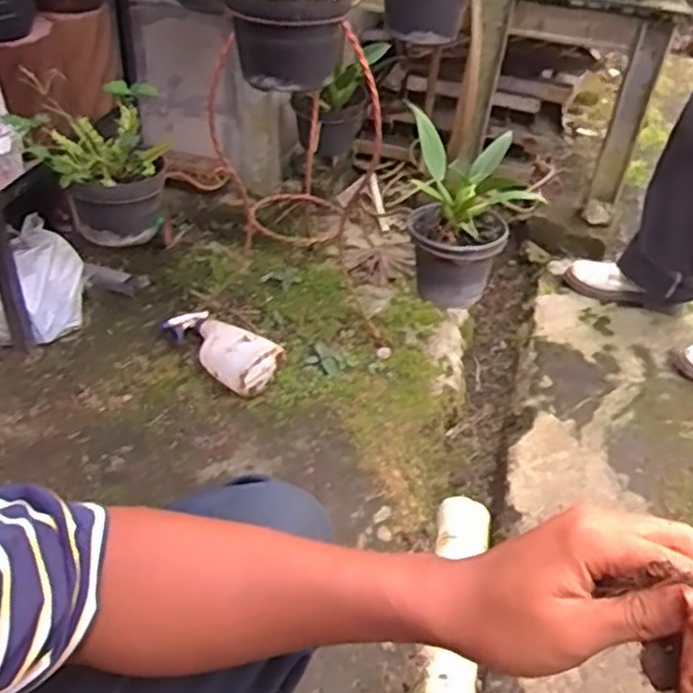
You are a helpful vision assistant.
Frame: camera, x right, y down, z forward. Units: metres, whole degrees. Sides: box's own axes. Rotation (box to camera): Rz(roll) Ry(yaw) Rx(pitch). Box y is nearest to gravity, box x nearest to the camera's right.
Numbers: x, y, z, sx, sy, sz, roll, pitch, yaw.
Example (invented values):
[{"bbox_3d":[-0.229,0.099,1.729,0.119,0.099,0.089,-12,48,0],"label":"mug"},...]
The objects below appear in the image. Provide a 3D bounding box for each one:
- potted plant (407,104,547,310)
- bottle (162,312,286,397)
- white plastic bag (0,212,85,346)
[{"bbox_3d":[0.203,-0.215,1.179,0.213,0.245,0.169,9,39,3],"label":"potted plant"},{"bbox_3d":[-0.251,-0.008,1.333,0.269,0.078,0.124,31,46,29],"label":"bottle"},{"bbox_3d":[-0.659,-0.108,1.348,0.286,0.174,0.194,-16,44,-25],"label":"white plastic bag"}]

